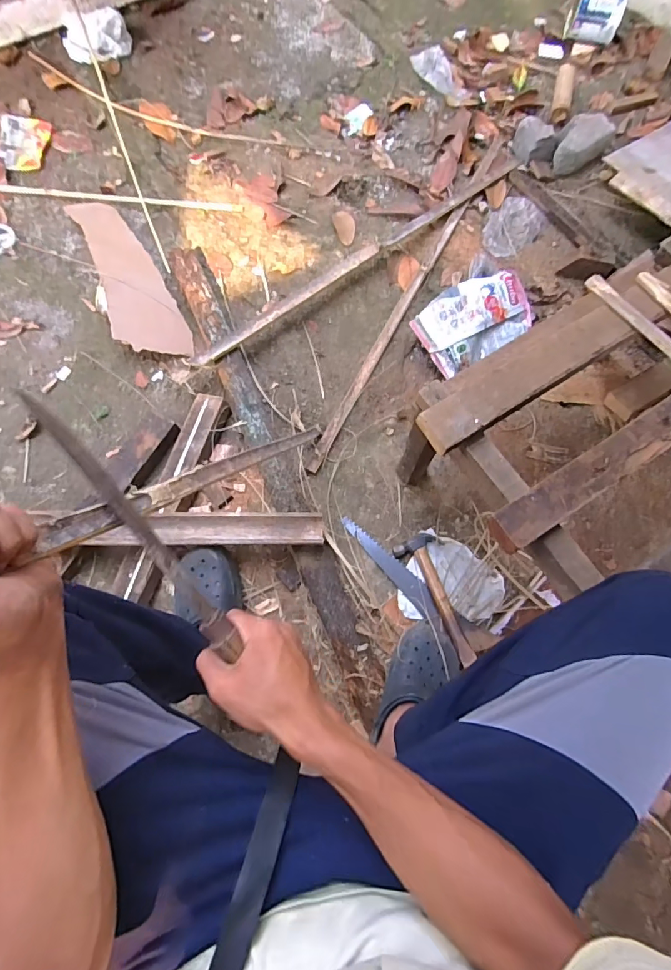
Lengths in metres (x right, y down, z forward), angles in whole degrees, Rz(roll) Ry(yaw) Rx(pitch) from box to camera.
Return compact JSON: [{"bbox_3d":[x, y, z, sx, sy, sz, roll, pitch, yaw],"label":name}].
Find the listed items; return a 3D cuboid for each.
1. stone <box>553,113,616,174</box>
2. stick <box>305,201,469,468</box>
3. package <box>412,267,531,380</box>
[{"bbox_3d":[0.609,-0.860,1.132,0.171,0.082,0.099,-41,79,-12],"label":"stone"},{"bbox_3d":[0.124,-0.351,1.022,0.034,0.015,0.755,27,75,6],"label":"stick"},{"bbox_3d":[0.295,-0.364,0.979,0.222,0.105,0.168,-33,77,-11],"label":"package"}]

